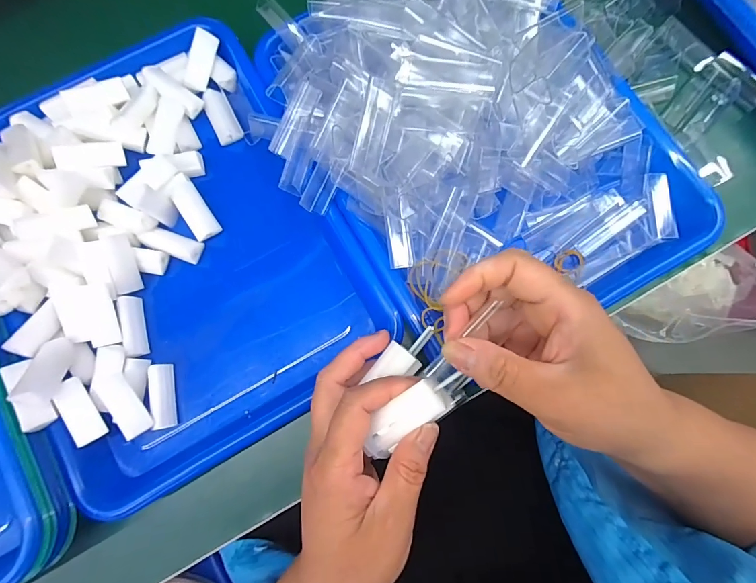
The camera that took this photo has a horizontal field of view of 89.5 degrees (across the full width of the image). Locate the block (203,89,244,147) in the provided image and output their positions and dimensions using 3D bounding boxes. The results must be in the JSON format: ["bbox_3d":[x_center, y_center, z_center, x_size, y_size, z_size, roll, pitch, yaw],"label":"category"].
[{"bbox_3d":[-0.132,-0.148,0.324,0.023,0.013,0.046,-26,79,-4],"label":"block"}]

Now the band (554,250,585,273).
[{"bbox_3d":[0.152,-0.025,0.303,0.021,0.004,0.017,-27,79,-4],"label":"band"}]

